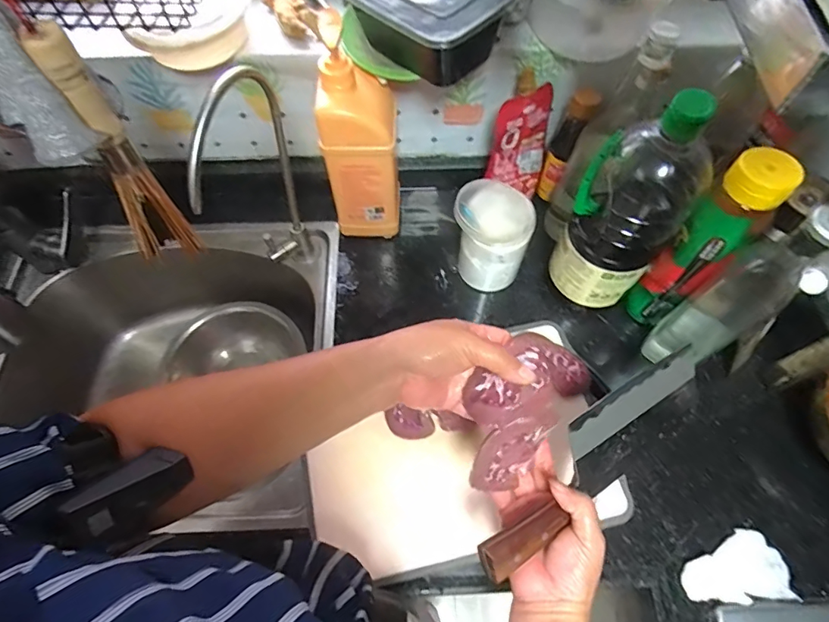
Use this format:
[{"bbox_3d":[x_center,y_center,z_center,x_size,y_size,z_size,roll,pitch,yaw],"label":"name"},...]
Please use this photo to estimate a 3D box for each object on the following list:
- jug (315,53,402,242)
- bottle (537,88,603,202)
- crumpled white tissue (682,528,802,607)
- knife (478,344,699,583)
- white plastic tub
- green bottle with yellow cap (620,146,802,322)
[{"bbox_3d":[-0.064,-0.191,0.571,0.084,0.231,0.075,-3,63,-2],"label":"jug"},{"bbox_3d":[0.192,-0.206,0.605,0.038,0.163,0.047,22,65,10],"label":"bottle"},{"bbox_3d":[0.327,0.263,0.482,0.107,0.007,0.063,-4,63,-2],"label":"crumpled white tissue"},{"bbox_3d":[0.154,0.112,0.412,0.279,0.025,0.060,-38,105,-20],"label":"knife"},{"bbox_3d":[0.097,-0.097,0.591,0.088,0.130,0.086,0,63,0],"label":"white plastic tub"},{"bbox_3d":[0.304,-0.064,0.505,0.060,0.230,0.060,-38,69,-17],"label":"green bottle with yellow cap"}]

